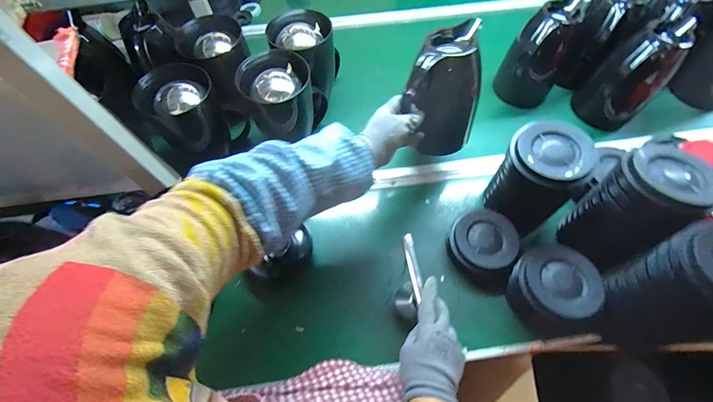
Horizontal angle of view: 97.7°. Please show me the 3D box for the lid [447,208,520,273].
[{"bbox_3d":[0.227,0.069,0.556,0.118,0.023,0.107,-41,68,-19],"label":"lid"}]

